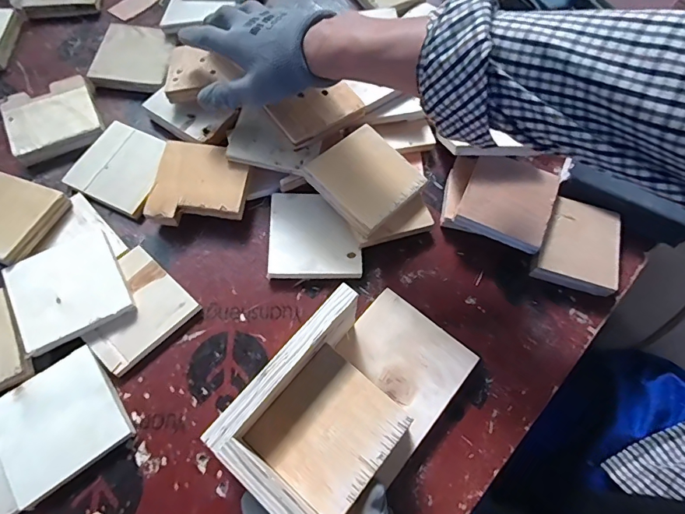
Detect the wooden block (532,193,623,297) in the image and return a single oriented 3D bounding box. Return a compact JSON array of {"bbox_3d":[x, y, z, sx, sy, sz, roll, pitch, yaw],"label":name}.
[{"bbox_3d":[0.241,-0.012,0.447,0.076,0.026,0.093,23,67,11],"label":"wooden block"}]

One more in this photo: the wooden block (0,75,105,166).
[{"bbox_3d":[-0.321,-0.154,0.491,0.092,0.018,0.092,-27,67,-11],"label":"wooden block"}]

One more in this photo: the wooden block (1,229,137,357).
[{"bbox_3d":[-0.249,0.029,0.403,0.090,0.016,0.097,-28,68,-12],"label":"wooden block"}]

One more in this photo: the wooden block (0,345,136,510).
[{"bbox_3d":[-0.232,0.135,0.363,0.090,0.016,0.089,-34,69,-14],"label":"wooden block"}]

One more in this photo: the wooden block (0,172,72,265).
[{"bbox_3d":[-0.328,-0.041,0.429,0.091,0.017,0.082,21,63,11],"label":"wooden block"}]

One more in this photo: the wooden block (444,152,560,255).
[{"bbox_3d":[0.158,-0.055,0.455,0.105,0.040,0.089,20,65,8],"label":"wooden block"}]

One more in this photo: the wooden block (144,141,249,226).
[{"bbox_3d":[-0.143,-0.074,0.448,0.090,0.013,0.090,7,66,0],"label":"wooden block"}]

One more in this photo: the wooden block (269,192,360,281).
[{"bbox_3d":[-0.028,-0.022,0.443,0.089,0.017,0.092,-1,65,0],"label":"wooden block"}]

